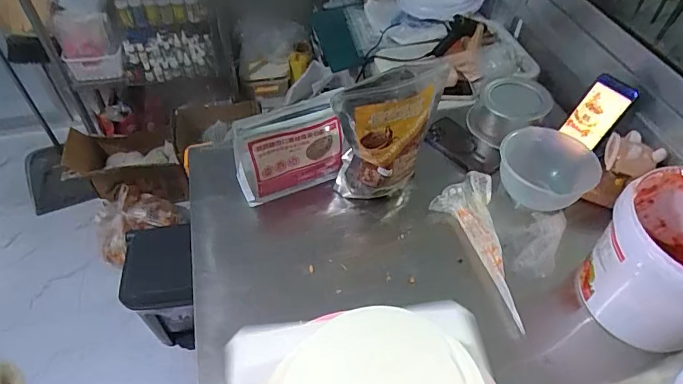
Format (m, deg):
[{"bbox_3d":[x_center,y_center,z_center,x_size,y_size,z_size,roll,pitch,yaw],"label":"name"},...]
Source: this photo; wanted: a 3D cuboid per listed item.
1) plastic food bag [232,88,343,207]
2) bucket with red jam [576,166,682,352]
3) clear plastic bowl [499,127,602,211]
[{"bbox_3d":[-0.089,-0.069,0.768,0.181,0.164,0.057,-13,51,-12],"label":"plastic food bag"},{"bbox_3d":[0.464,0.100,0.643,0.197,0.191,0.173,37,58,26],"label":"bucket with red jam"},{"bbox_3d":[0.363,-0.046,0.800,0.139,0.081,0.157,-33,58,-27],"label":"clear plastic bowl"}]

